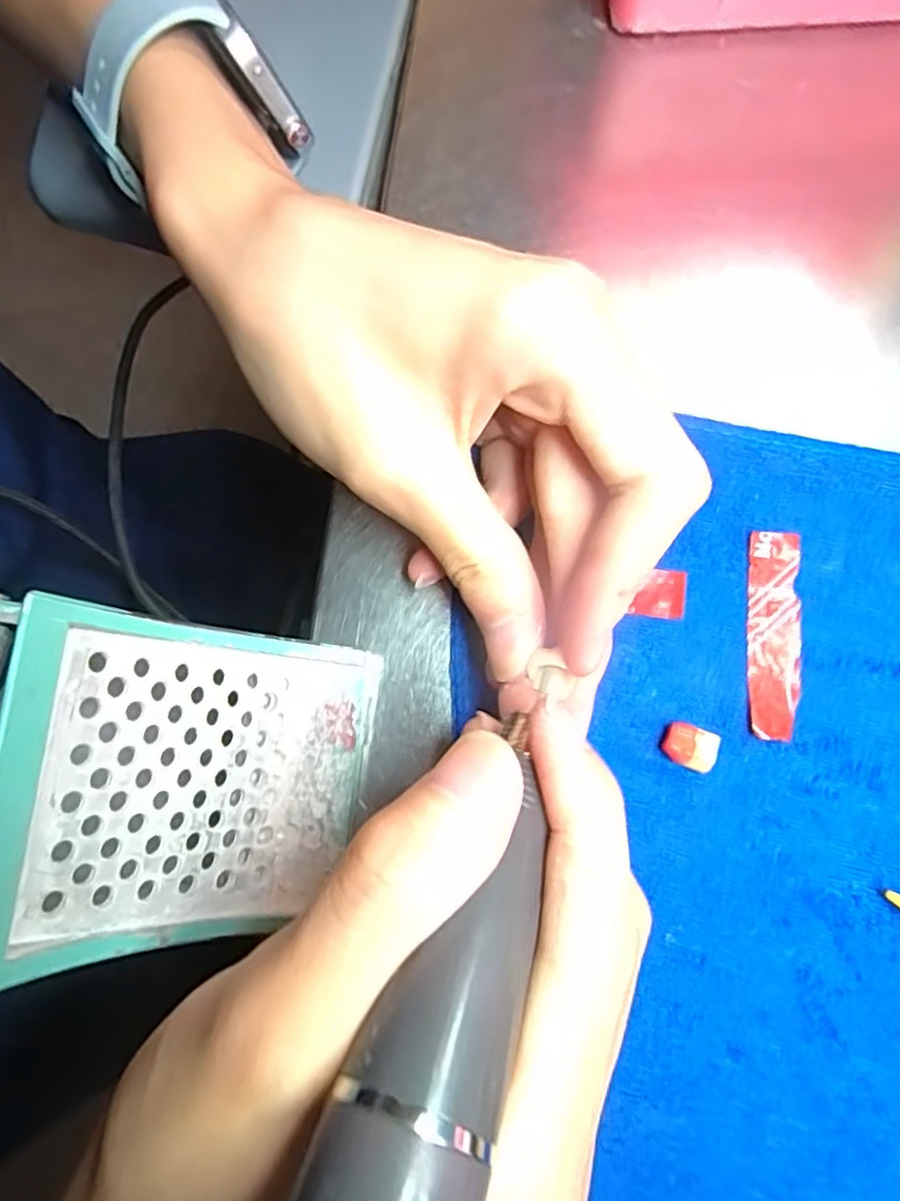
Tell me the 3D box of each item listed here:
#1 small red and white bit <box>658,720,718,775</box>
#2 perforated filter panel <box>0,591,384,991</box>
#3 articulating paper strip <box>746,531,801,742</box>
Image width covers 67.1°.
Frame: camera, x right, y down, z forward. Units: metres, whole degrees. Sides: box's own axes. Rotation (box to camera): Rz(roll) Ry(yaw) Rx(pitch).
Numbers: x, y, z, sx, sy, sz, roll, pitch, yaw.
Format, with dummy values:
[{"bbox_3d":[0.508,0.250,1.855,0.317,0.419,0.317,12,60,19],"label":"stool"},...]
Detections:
[{"bbox_3d":[0.064,0.040,0.184,0.014,0.009,0.011,22,81,5],"label":"small red and white bit"},{"bbox_3d":[-0.064,0.042,0.158,0.022,0.097,0.072,3,81,43],"label":"perforated filter panel"},{"bbox_3d":[0.092,0.009,0.192,0.015,0.004,0.058,4,81,0],"label":"articulating paper strip"}]

